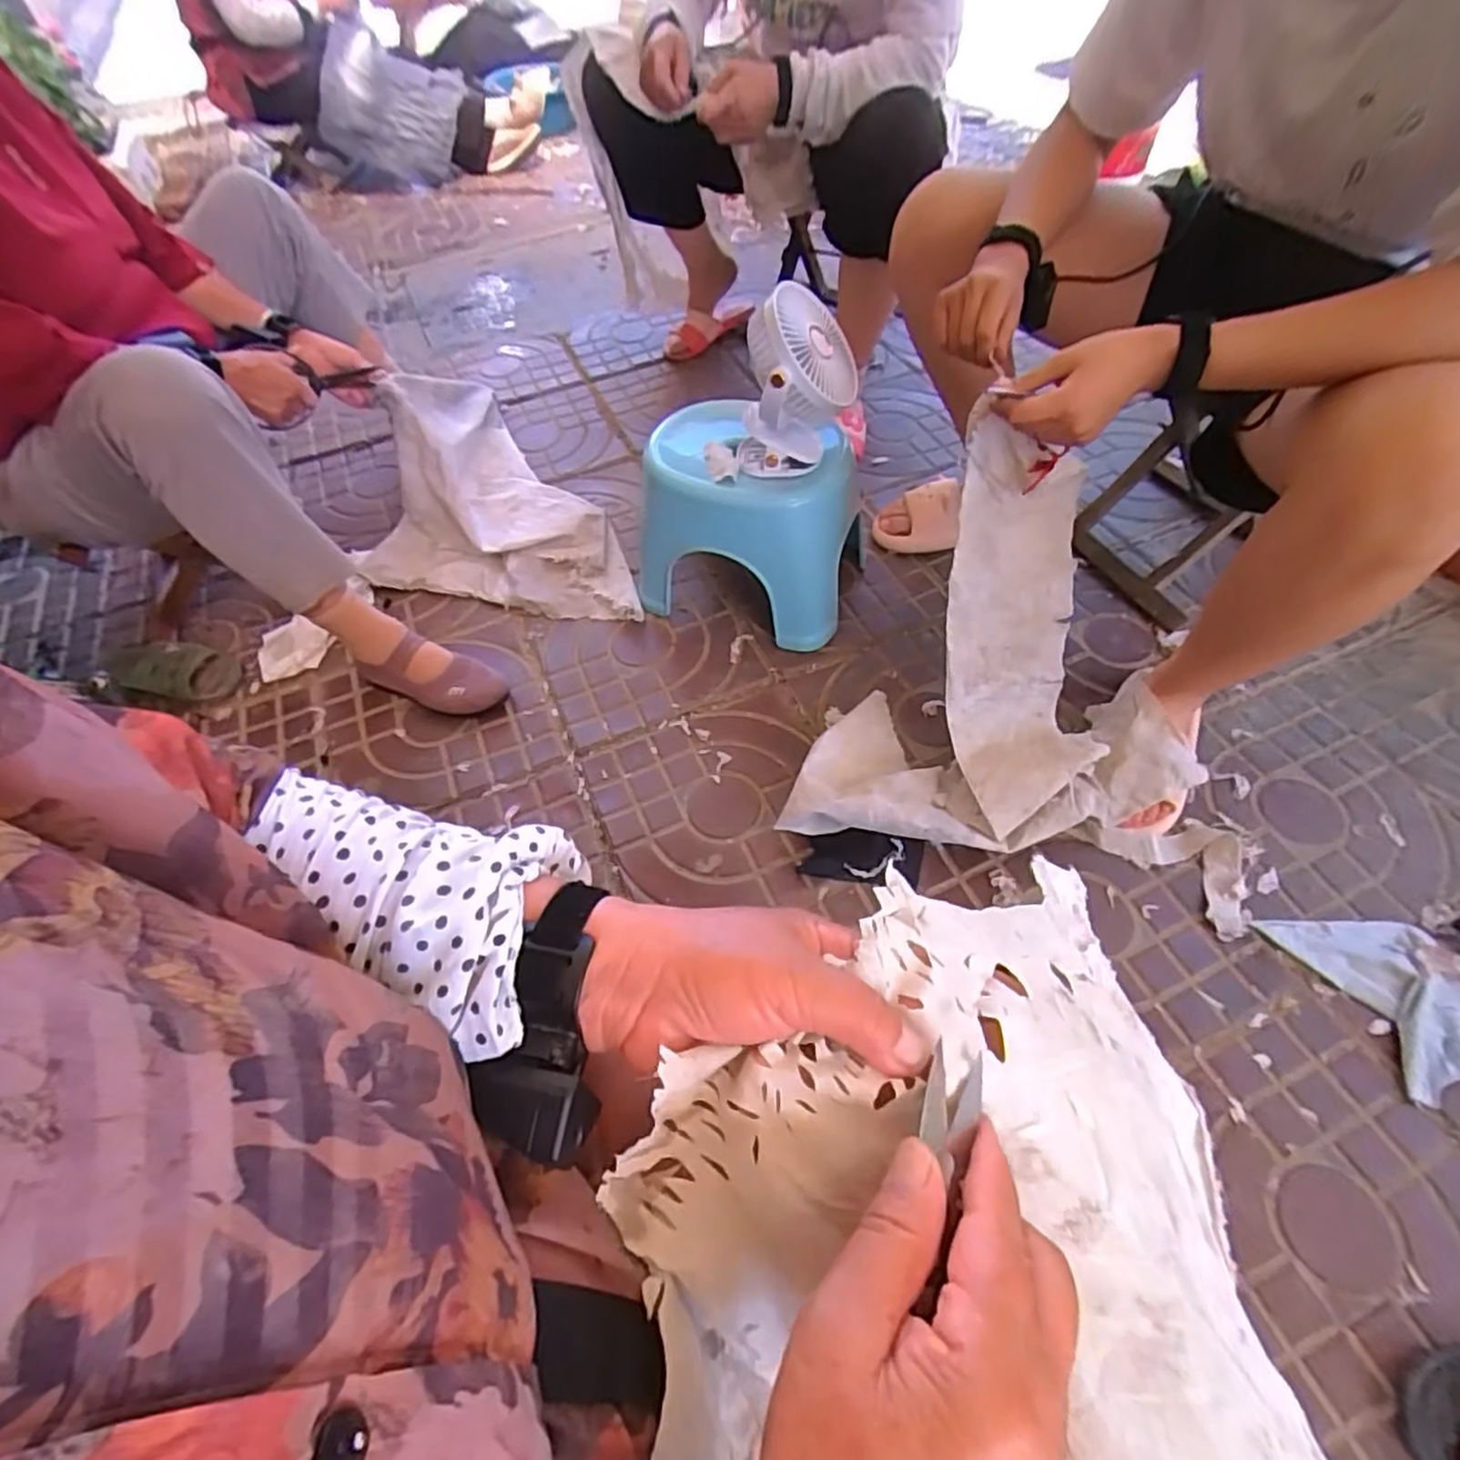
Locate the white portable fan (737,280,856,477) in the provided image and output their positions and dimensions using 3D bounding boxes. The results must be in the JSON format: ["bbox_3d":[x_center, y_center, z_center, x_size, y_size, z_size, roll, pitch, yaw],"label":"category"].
[{"bbox_3d":[0.078,-0.410,0.846,0.141,0.186,0.129,1,56,6],"label":"white portable fan"}]

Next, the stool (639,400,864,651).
[{"bbox_3d":[0.028,-0.287,1.011,0.313,0.270,0.197,19,58,16],"label":"stool"}]

